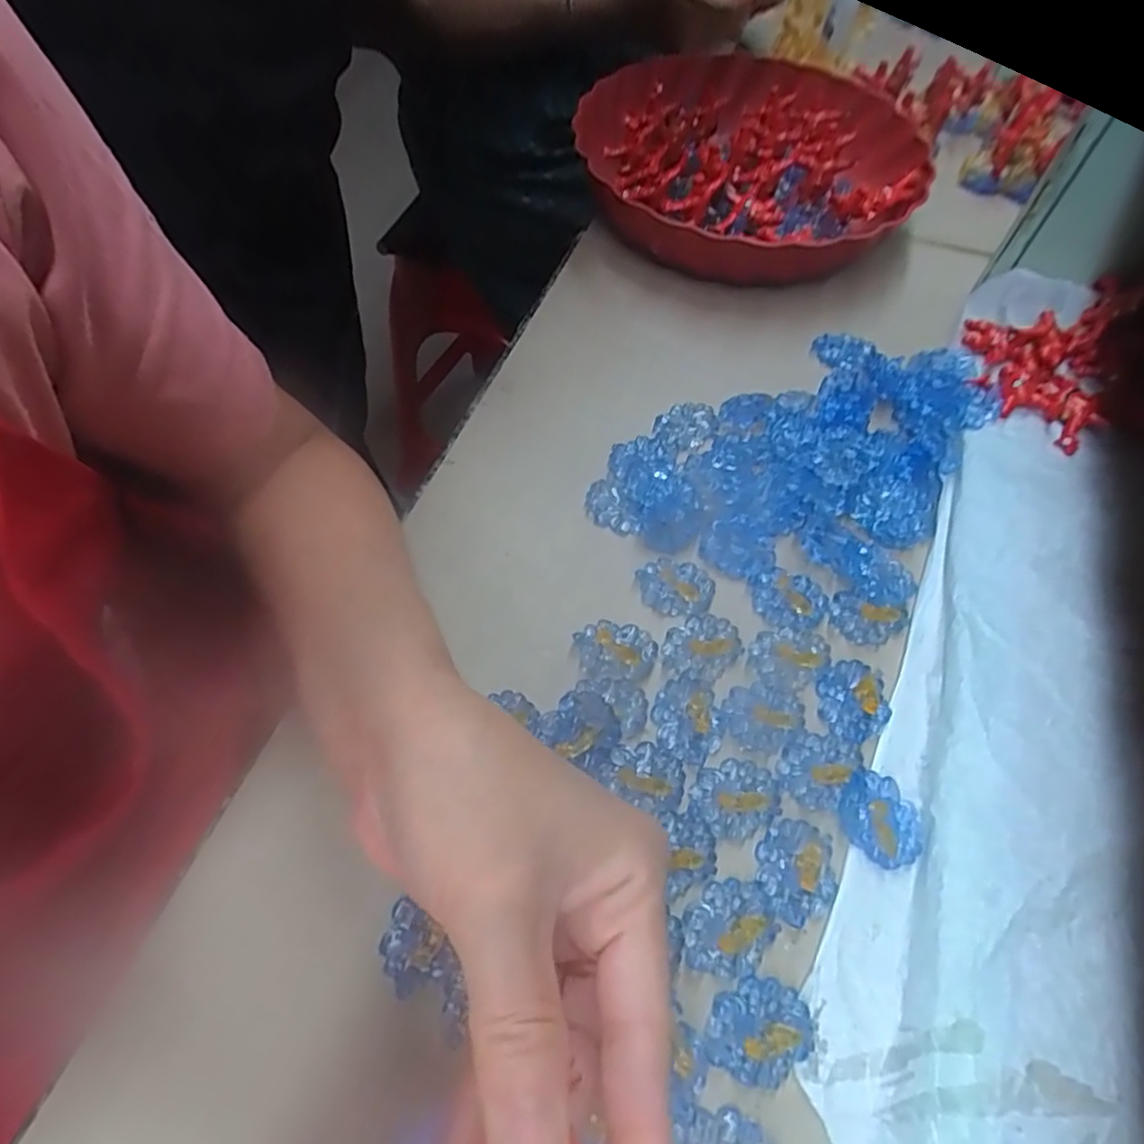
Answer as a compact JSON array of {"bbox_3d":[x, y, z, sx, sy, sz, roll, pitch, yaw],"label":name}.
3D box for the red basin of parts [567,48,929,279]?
[{"bbox_3d":[0.121,-0.295,0.500,0.246,0.076,0.263,1,59,-1],"label":"red basin of parts"}]

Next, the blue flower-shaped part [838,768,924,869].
[{"bbox_3d":[0.126,0.101,0.276,0.035,0.009,0.029,38,65,19],"label":"blue flower-shaped part"}]

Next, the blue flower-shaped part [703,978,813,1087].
[{"bbox_3d":[0.066,0.165,0.242,0.038,0.008,0.028,-19,61,-13],"label":"blue flower-shaped part"}]

